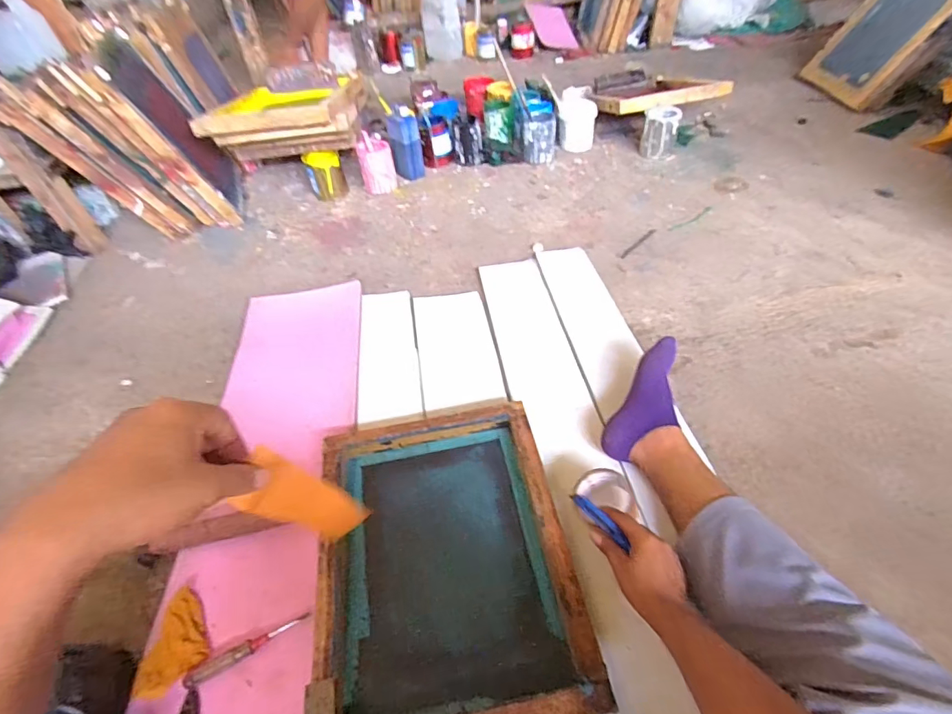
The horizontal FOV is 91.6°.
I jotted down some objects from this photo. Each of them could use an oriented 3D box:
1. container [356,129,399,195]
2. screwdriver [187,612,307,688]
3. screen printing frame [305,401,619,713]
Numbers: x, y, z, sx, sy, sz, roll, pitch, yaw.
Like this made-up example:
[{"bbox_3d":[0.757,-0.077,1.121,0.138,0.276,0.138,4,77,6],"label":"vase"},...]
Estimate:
[{"bbox_3d":[-0.313,-0.609,1.463,0.103,0.157,0.088,-15,48,-8],"label":"container"},{"bbox_3d":[-0.314,0.402,0.640,0.170,0.018,0.019,-24,50,-15],"label":"screwdriver"},{"bbox_3d":[-0.052,0.297,0.701,0.365,0.044,0.477,-11,48,-4],"label":"screen printing frame"}]

